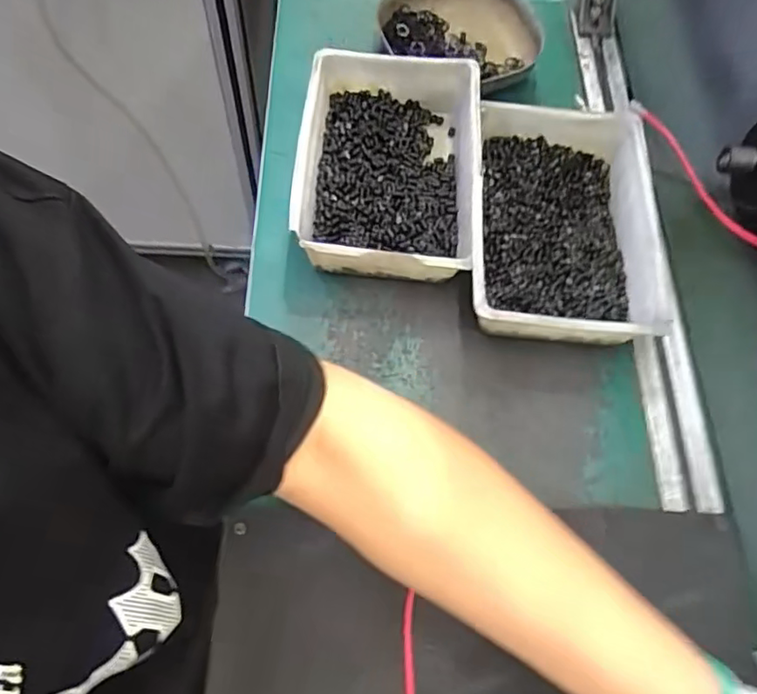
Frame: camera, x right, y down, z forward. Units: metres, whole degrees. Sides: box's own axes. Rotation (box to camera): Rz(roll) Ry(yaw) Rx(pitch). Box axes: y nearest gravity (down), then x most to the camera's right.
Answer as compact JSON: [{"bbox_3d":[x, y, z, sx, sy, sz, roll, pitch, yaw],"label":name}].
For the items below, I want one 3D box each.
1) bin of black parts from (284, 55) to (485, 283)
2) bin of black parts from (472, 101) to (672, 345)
[{"bbox_3d":[0.009,-0.147,0.487,0.134,0.057,0.200,6,66,-1],"label":"bin of black parts"},{"bbox_3d":[0.141,-0.096,0.470,0.141,0.054,0.208,5,66,-1],"label":"bin of black parts"}]

